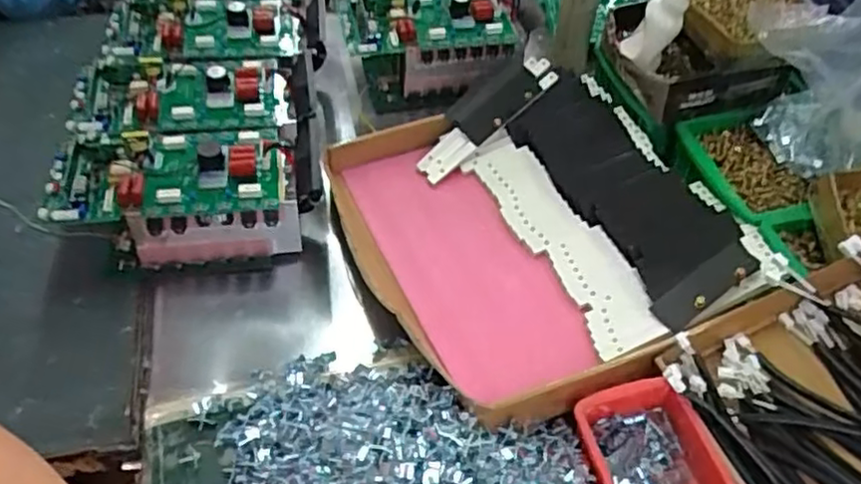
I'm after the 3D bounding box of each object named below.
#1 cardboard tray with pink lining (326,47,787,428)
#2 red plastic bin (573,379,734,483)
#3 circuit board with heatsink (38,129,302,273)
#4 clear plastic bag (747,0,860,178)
[{"bbox_3d":[0.118,-0.035,0.802,0.411,0.128,0.467,-23,51,-18],"label":"cardboard tray with pink lining"},{"bbox_3d":[0.196,0.203,0.584,0.104,0.061,0.154,-13,49,-11],"label":"red plastic bin"},{"bbox_3d":[-0.286,-0.050,0.804,0.254,0.131,0.146,-6,48,-5],"label":"circuit board with heatsink"},{"bbox_3d":[0.417,-0.179,0.741,0.101,0.243,0.204,-27,55,-23],"label":"clear plastic bag"}]

